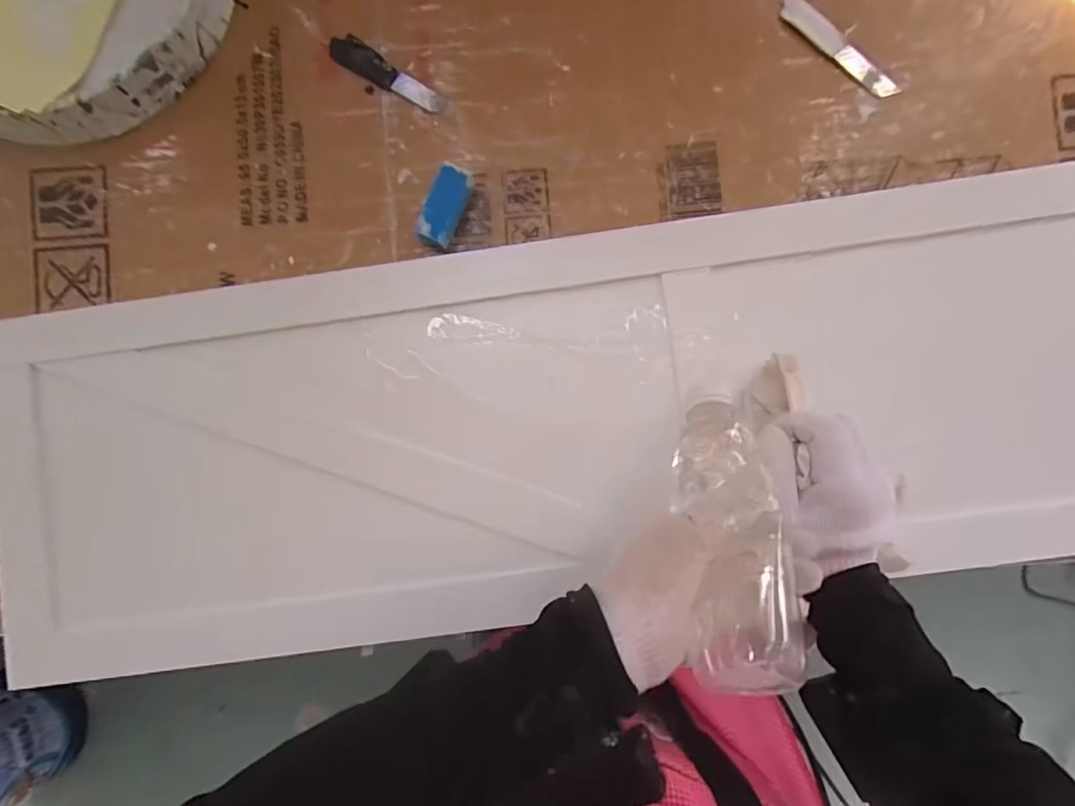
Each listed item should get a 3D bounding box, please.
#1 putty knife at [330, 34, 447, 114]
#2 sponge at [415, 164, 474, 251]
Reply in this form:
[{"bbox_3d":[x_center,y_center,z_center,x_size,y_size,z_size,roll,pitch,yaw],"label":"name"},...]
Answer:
[{"bbox_3d":[-0.126,-0.274,0.453,0.106,0.006,0.024,32,89,3],"label":"putty knife"},{"bbox_3d":[-0.075,-0.158,0.443,0.027,0.025,0.064,22,89,3],"label":"sponge"}]

